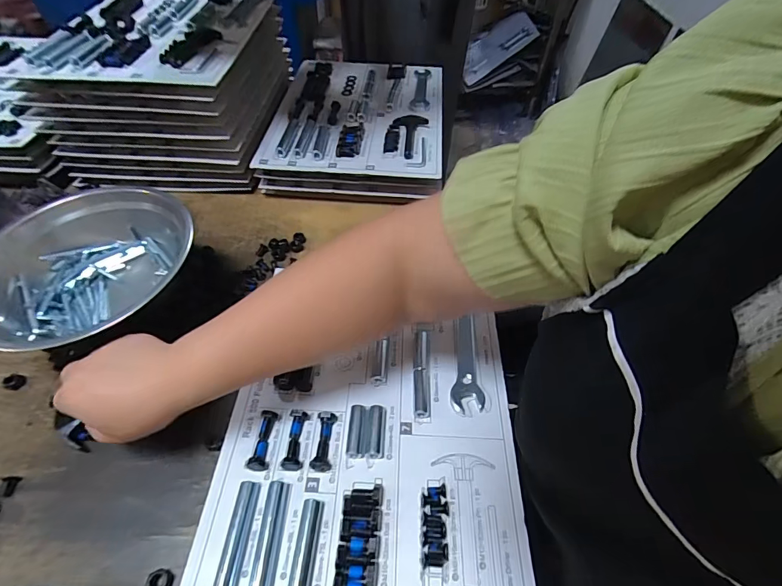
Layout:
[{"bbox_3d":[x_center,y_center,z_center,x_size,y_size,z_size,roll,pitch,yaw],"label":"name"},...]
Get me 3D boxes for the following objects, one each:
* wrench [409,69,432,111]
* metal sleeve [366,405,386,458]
[{"bbox_3d":[0.055,-0.373,0.728,0.034,0.013,0.167,5,53,2],"label":"wrench"},{"bbox_3d":[-0.014,0.134,0.386,0.016,0.011,0.048,4,51,1],"label":"metal sleeve"}]

